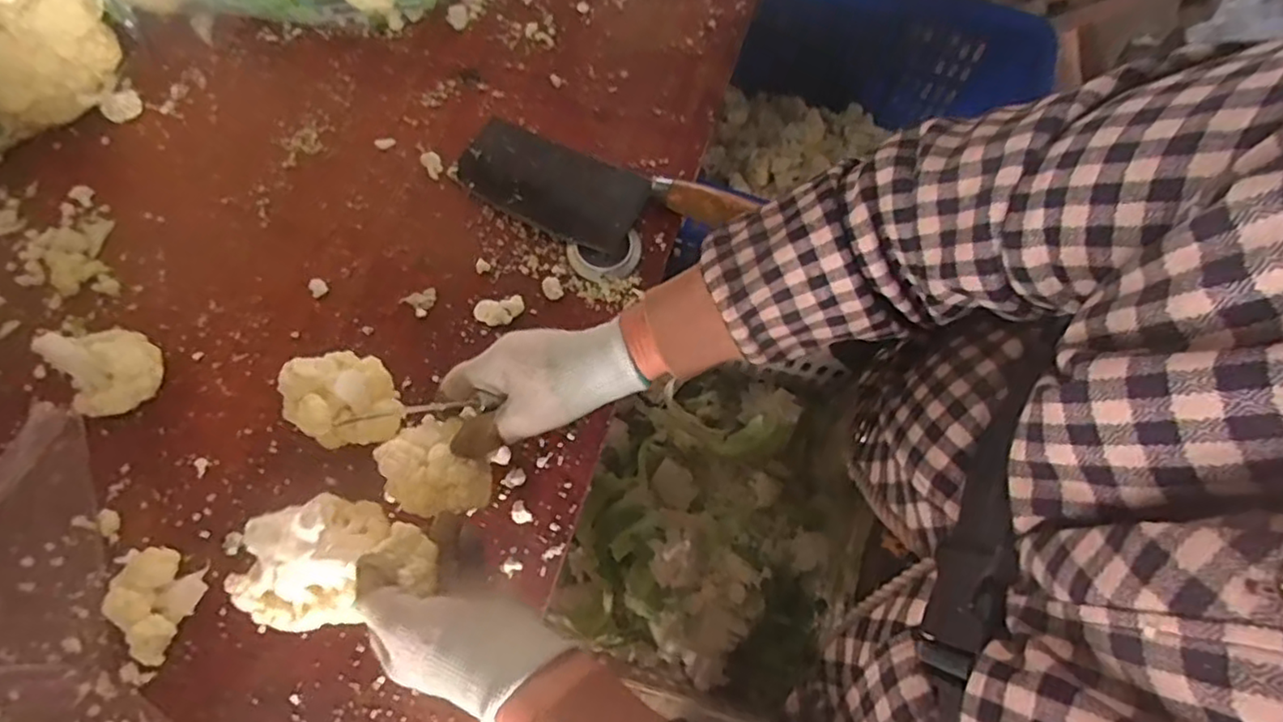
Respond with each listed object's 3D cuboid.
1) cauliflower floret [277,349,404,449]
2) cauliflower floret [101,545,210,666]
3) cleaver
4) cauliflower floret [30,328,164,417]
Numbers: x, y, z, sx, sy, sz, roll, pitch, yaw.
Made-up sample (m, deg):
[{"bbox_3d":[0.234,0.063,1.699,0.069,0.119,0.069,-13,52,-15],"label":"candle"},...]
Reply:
[{"bbox_3d":[-0.214,0.030,0.476,0.076,0.070,0.066,28,72,8],"label":"cauliflower floret"},{"bbox_3d":[-0.334,0.165,0.442,0.048,0.030,0.066,20,71,5],"label":"cauliflower floret"},{"bbox_3d":[-0.045,-0.148,0.570,0.244,0.031,0.091,25,71,7],"label":"cleaver"},{"bbox_3d":[-0.394,0.008,0.486,0.062,0.062,0.062,1,70,-2],"label":"cauliflower floret"}]

